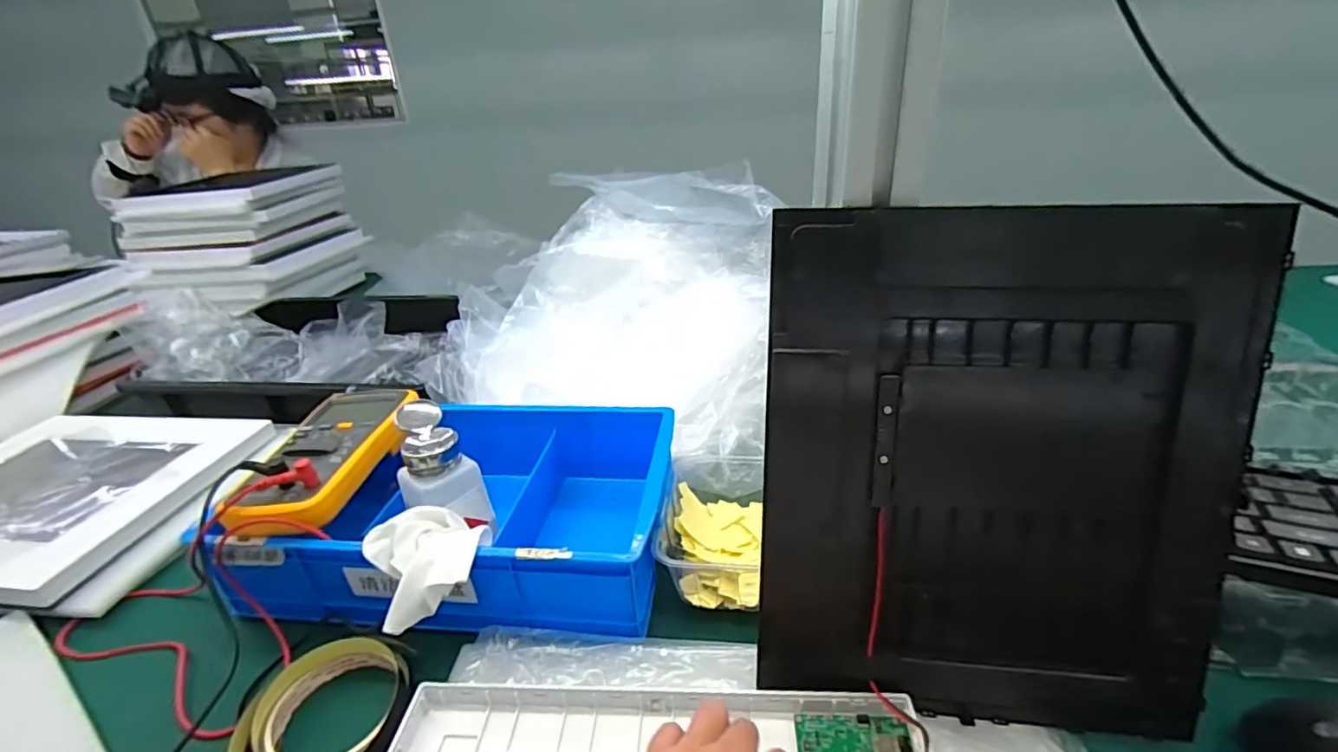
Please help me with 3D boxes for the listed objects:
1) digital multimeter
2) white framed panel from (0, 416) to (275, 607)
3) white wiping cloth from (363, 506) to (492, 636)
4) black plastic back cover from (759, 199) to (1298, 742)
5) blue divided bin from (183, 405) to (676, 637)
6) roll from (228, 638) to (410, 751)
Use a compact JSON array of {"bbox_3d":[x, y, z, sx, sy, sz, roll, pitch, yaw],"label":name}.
[{"bbox_3d":[-0.284,0.057,0.487,0.097,0.037,0.183,-4,27,0],"label":"digital multimeter"},{"bbox_3d":[-0.611,0.109,0.574,0.312,0.019,0.258,-1,27,5],"label":"white framed panel"},{"bbox_3d":[-0.162,0.125,0.399,0.076,0.046,0.057,-17,30,-23],"label":"white wiping cloth"},{"bbox_3d":[0.177,0.058,0.316,0.244,0.290,0.014,1,12,7],"label":"black plastic back cover"},{"bbox_3d":[-0.170,0.106,0.490,0.340,0.078,0.208,-2,27,3],"label":"blue divided bin"},{"bbox_3d":[-0.224,0.218,0.374,0.101,0.030,0.099,-3,27,2],"label":"roll"}]

